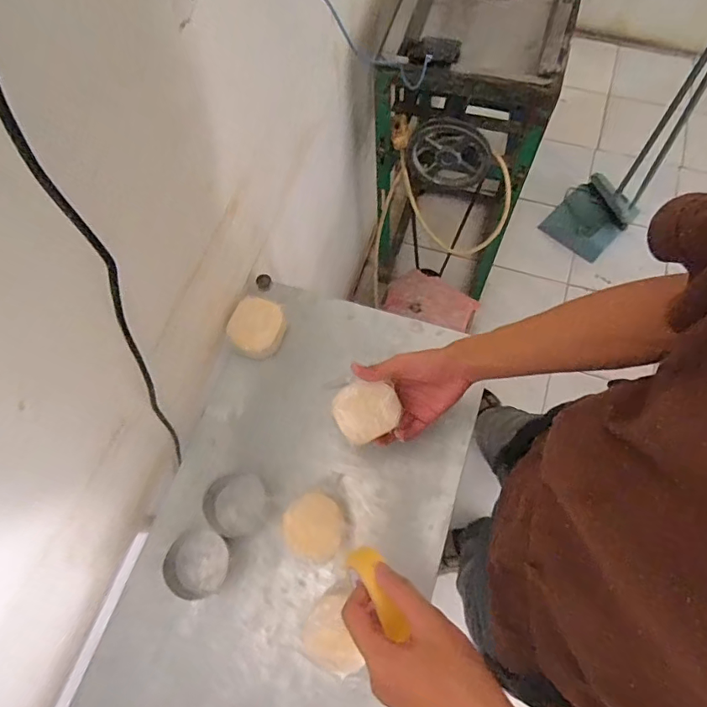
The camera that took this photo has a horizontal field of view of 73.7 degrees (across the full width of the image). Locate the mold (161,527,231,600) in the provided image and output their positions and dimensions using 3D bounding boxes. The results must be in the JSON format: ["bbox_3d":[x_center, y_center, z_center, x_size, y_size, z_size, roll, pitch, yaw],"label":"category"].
[{"bbox_3d":[-0.199,0.275,0.616,0.077,0.056,0.081,-1,69,3],"label":"mold"}]

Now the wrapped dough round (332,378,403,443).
[{"bbox_3d":[0.013,0.068,0.586,0.072,0.027,0.072,0,87,4],"label":"wrapped dough round"}]

